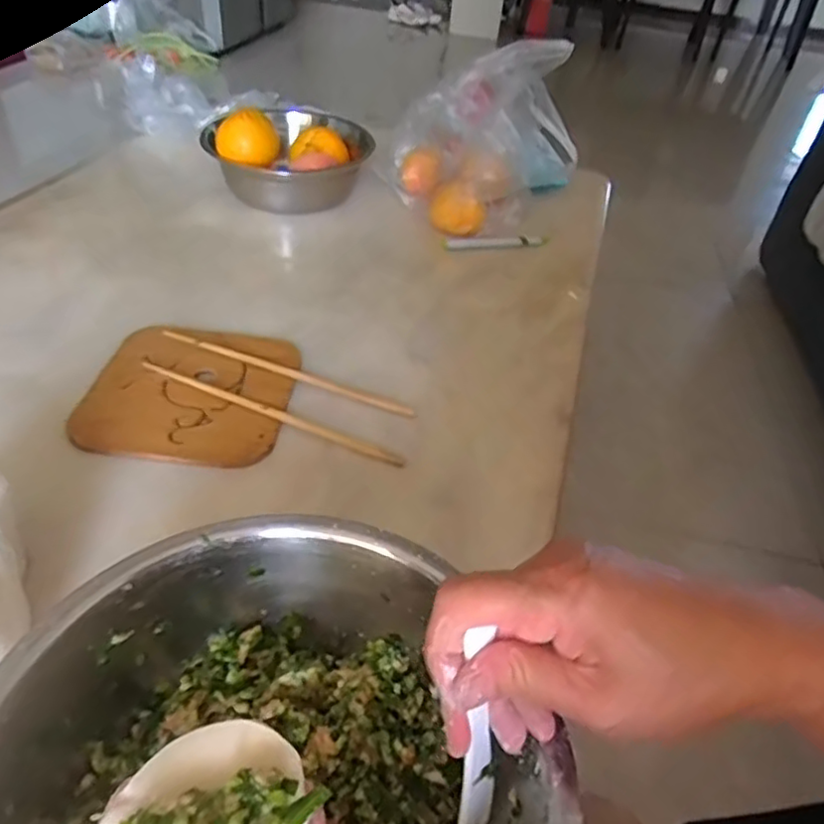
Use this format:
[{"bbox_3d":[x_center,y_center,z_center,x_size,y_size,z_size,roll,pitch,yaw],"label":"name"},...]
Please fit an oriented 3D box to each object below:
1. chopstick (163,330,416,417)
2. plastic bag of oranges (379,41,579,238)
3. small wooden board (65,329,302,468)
[{"bbox_3d":[-0.110,-0.037,0.553,0.236,0.009,0.011,16,42,11],"label":"chopstick"},{"bbox_3d":[0.096,-0.356,0.812,0.222,0.173,0.231,13,42,8],"label":"plastic bag of oranges"},{"bbox_3d":[-0.185,-0.018,0.526,0.160,0.009,0.146,6,42,-1],"label":"small wooden board"}]

